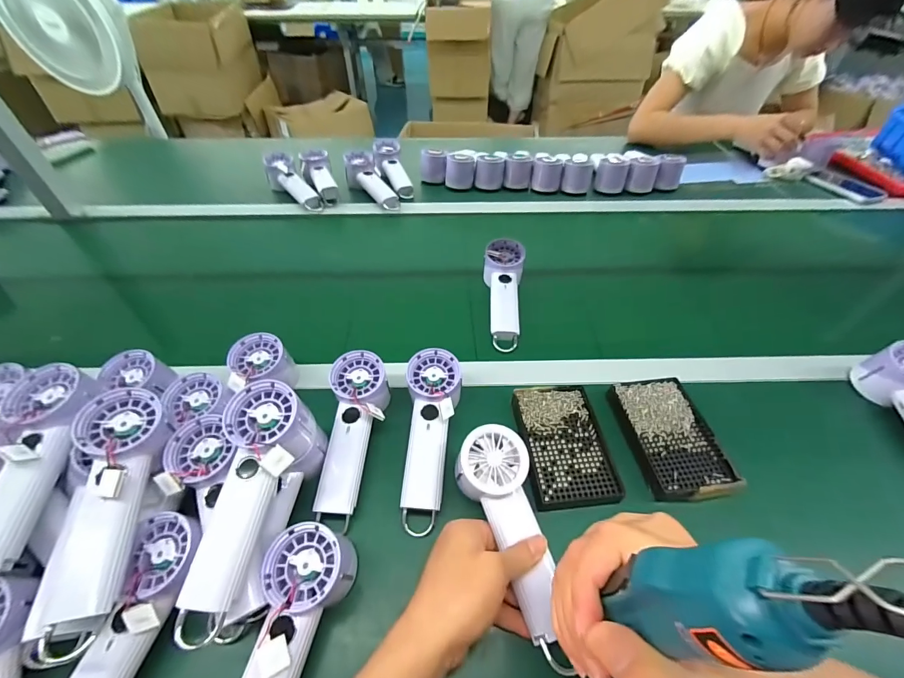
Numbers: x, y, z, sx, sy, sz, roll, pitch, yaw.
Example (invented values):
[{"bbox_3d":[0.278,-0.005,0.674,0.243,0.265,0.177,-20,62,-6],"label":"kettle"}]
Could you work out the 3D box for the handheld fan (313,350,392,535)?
[{"bbox_3d":[-0.111,0.100,0.418,0.064,0.060,0.182,3,48,3],"label":"handheld fan"}]

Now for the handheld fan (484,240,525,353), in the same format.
[{"bbox_3d":[0.082,-0.071,0.595,0.061,0.040,0.195,3,63,2],"label":"handheld fan"}]

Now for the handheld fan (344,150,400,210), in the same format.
[{"bbox_3d":[-0.181,-0.345,0.839,0.069,0.063,0.182,-23,52,-19],"label":"handheld fan"}]

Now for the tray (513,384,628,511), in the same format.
[{"bbox_3d":[0.127,0.118,0.434,0.091,0.017,0.139,-4,48,-4],"label":"tray"}]

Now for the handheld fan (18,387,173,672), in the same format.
[{"bbox_3d":[-0.285,0.139,0.317,0.059,0.047,0.199,-6,63,-5],"label":"handheld fan"}]

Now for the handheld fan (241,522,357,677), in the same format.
[{"bbox_3d":[-0.129,0.245,0.288,0.065,0.048,0.186,5,48,4],"label":"handheld fan"}]

